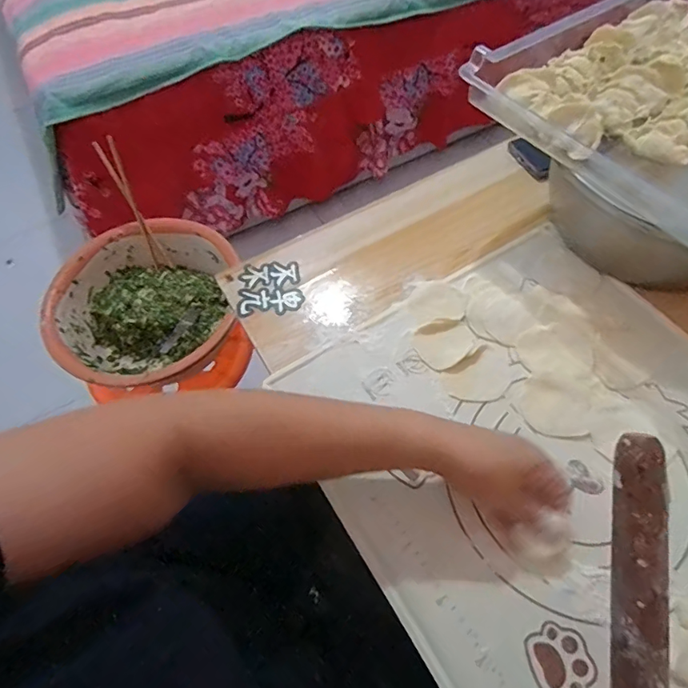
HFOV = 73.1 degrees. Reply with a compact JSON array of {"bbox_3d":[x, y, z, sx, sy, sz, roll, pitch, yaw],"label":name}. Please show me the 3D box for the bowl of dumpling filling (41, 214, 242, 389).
[{"bbox_3d":[-0.305,-0.064,0.741,0.262,0.112,0.251,-5,62,0],"label":"bowl of dumpling filling"}]

